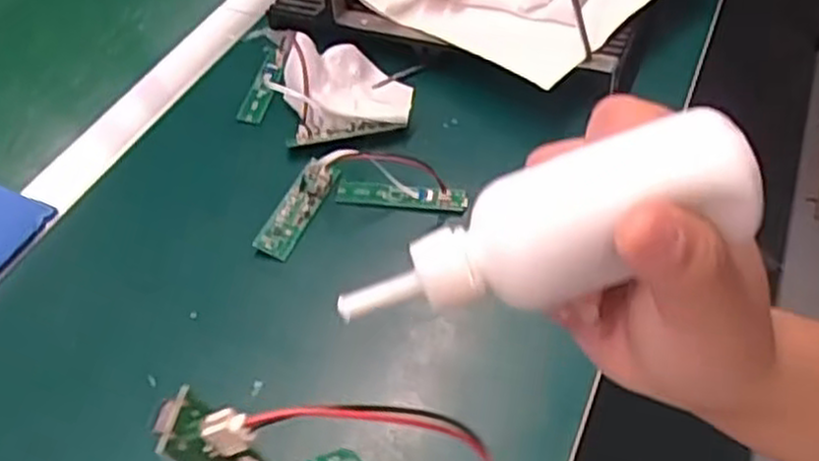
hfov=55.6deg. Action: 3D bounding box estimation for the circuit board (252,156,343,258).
[{"bbox_3d":[-0.072,-0.016,0.495,0.024,0.016,0.074,19,51,15],"label":"circuit board"}]

